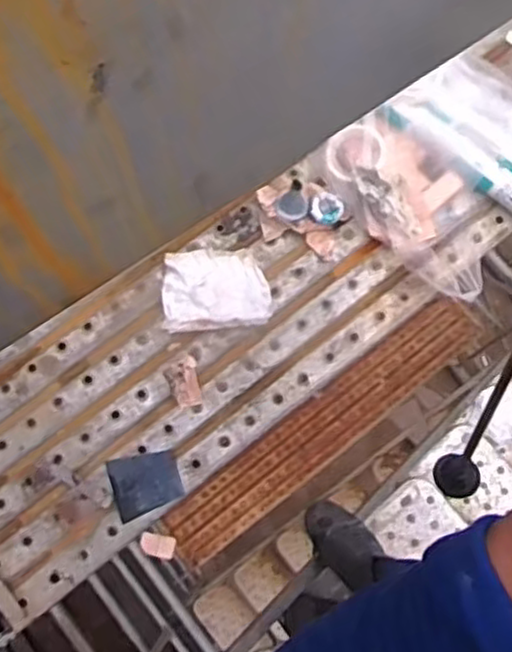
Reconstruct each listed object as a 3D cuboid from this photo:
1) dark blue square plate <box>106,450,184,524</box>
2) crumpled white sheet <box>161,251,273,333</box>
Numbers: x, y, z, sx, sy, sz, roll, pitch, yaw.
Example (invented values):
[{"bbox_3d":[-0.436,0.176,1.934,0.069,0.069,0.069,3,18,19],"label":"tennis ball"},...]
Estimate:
[{"bbox_3d":[-0.162,0.230,1.064,0.097,0.011,0.086,-17,78,-11],"label":"dark blue square plate"},{"bbox_3d":[-0.061,-0.059,1.111,0.161,0.015,0.126,-6,76,-2],"label":"crumpled white sheet"}]

